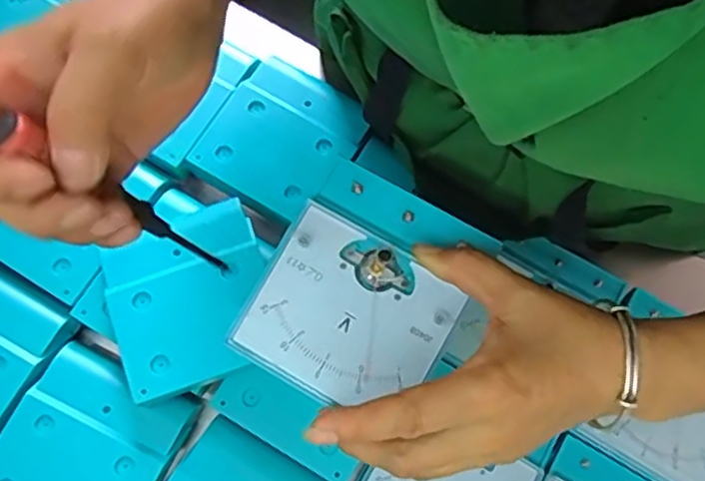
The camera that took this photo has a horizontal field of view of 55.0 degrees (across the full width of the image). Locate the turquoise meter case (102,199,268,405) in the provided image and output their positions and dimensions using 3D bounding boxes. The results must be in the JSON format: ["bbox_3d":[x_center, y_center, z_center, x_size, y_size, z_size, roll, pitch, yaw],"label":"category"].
[{"bbox_3d":[-0.105,0.039,0.445,0.099,0.032,0.106,-19,74,-8],"label":"turquoise meter case"}]

